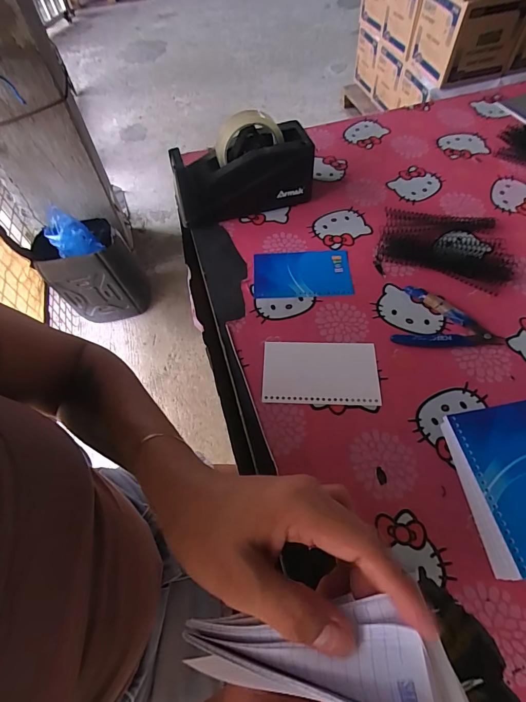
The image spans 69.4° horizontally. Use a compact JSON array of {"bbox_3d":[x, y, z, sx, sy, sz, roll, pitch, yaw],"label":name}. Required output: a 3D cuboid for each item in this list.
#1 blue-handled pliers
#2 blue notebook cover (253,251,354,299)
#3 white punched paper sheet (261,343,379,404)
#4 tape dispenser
[{"bbox_3d":[0.220,-0.035,0.452,0.119,0.013,0.081,12,59,9],"label":"blue-handled pliers"},{"bbox_3d":[0.053,-0.105,0.510,0.128,0.004,0.082,-1,58,2],"label":"blue notebook cover"},{"bbox_3d":[0.065,0.023,0.431,0.127,0.005,0.079,1,58,3],"label":"white punched paper sheet"},{"bbox_3d":[-0.032,-0.258,0.539,0.196,0.119,0.070,-15,59,-7],"label":"tape dispenser"}]

